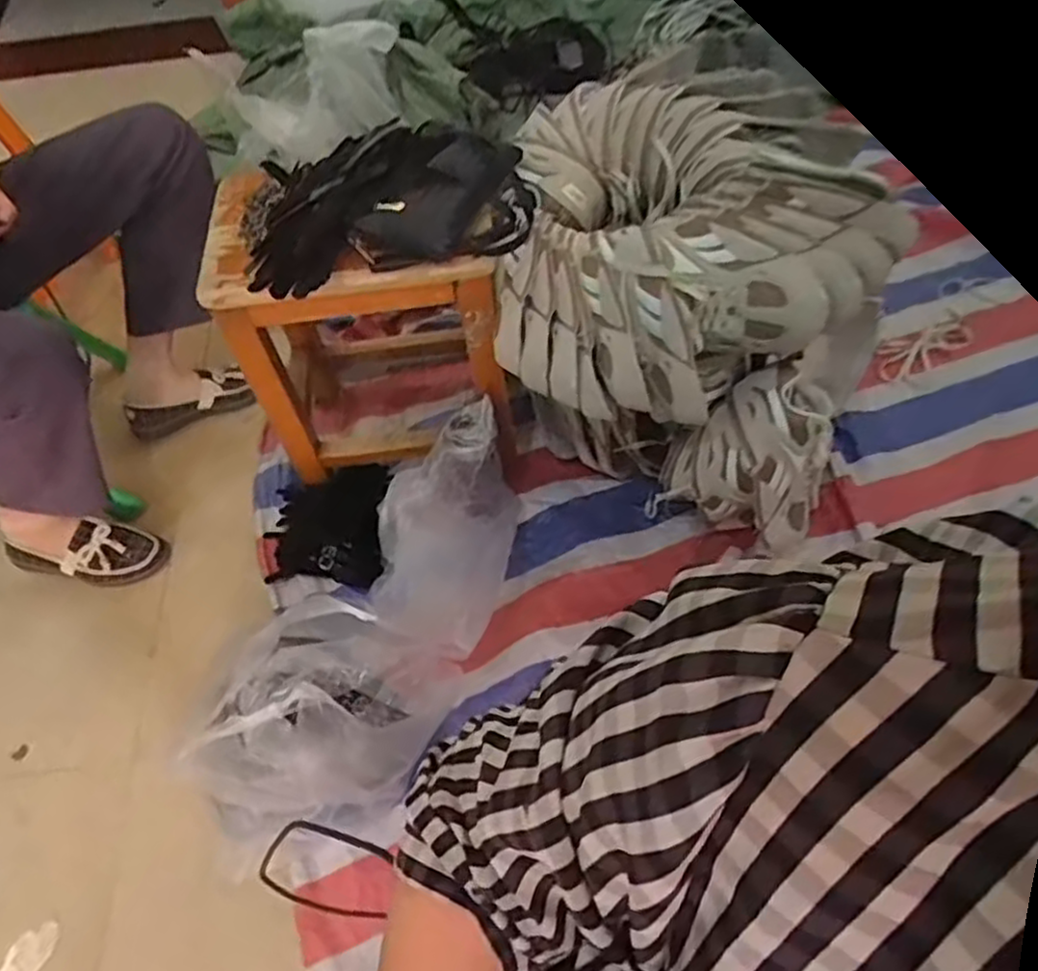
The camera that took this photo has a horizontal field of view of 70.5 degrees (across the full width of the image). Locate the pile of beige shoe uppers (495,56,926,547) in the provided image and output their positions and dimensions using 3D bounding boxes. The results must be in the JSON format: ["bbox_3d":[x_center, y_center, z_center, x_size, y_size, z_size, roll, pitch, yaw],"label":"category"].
[{"bbox_3d":[0.206,-0.202,0.920,0.431,0.391,0.364,12,58,13],"label":"pile of beige shoe uppers"}]

